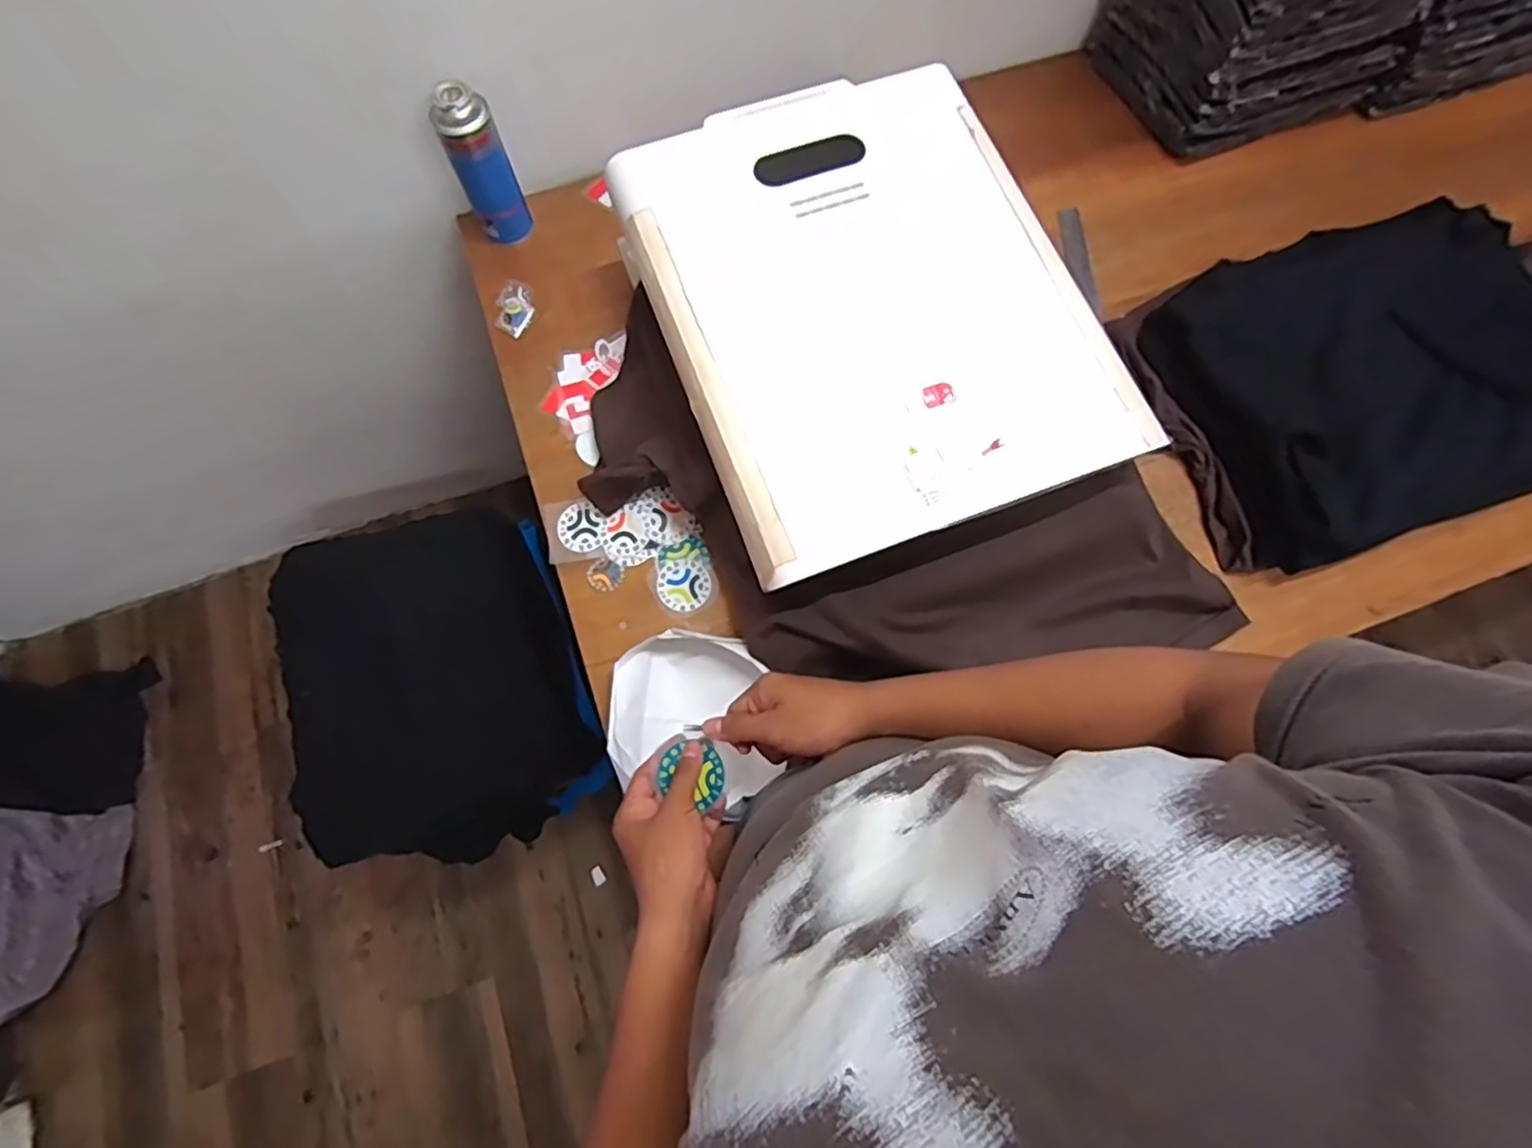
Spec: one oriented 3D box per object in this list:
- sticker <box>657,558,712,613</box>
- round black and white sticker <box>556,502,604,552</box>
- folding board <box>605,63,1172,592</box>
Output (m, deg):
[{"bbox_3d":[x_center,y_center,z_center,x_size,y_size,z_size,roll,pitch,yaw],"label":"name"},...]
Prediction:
[{"bbox_3d":[-0.090,0.012,0.761,0.057,0.005,0.059,0,72,0],"label":"sticker"},{"bbox_3d":[-0.209,-0.053,0.776,0.050,0.007,0.055,0,72,0],"label":"round black and white sticker"},{"bbox_3d":[0.097,-0.278,0.686,0.396,0.038,0.502,-20,73,-7],"label":"folding board"}]

